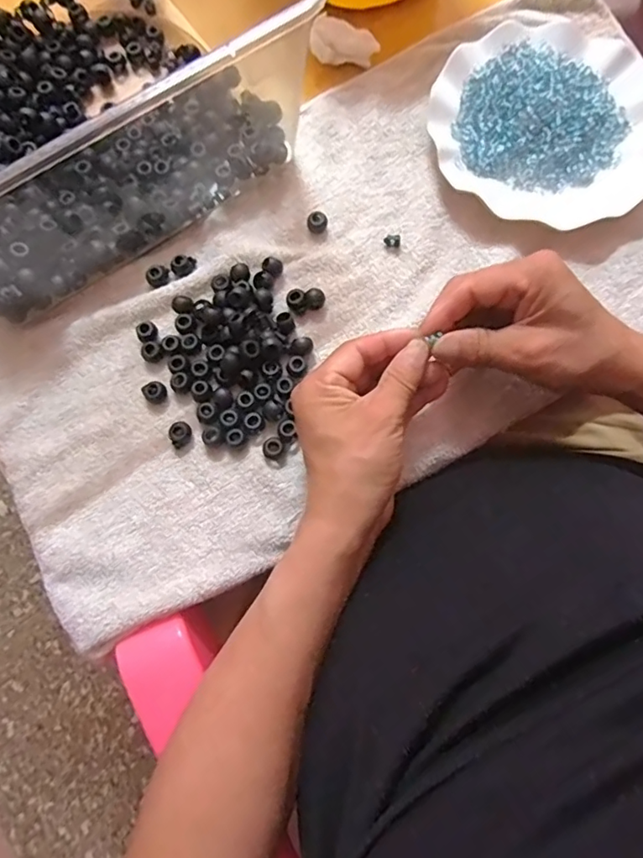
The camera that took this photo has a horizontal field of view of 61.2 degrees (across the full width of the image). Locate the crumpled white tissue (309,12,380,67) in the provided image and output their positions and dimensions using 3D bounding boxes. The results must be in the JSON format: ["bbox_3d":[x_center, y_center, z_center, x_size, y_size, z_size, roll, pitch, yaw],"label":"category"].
[{"bbox_3d":[0.018,-0.317,0.451,0.054,0.032,0.023,15,76,4],"label":"crumpled white tissue"}]

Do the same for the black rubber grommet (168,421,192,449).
[{"bbox_3d":[-0.099,0.003,0.381,0.017,0.012,0.014,-37,79,-9],"label":"black rubber grommet"}]

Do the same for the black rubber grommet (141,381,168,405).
[{"bbox_3d":[-0.118,-0.026,0.387,0.015,0.011,0.013,-37,79,-9],"label":"black rubber grommet"}]

